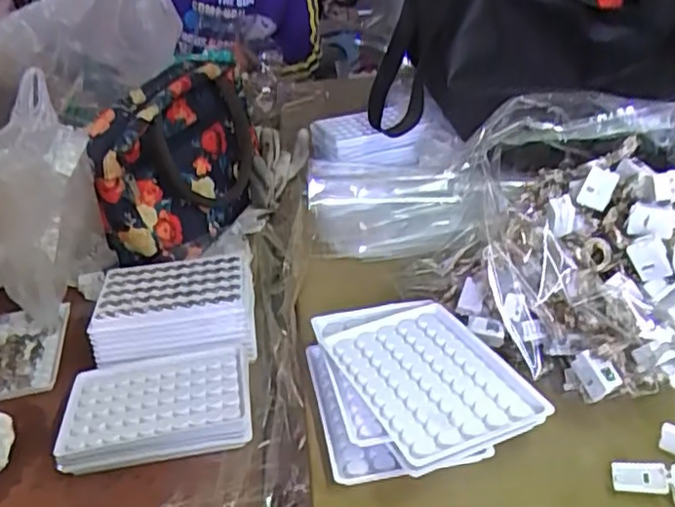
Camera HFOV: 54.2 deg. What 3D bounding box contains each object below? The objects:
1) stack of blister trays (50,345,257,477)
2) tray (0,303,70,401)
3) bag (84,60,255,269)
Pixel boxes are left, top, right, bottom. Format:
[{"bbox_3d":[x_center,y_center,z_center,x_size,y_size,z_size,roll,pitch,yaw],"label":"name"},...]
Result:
[{"bbox_3d":[-0.130,0.114,0.483,0.130,0.029,0.089,-10,27,-4],"label":"stack of blister trays"},{"bbox_3d":[-0.285,0.087,0.566,0.090,0.014,0.120,-13,27,-9],"label":"tray"},{"bbox_3d":[-0.159,-0.102,0.673,0.118,0.142,0.231,-2,29,5],"label":"bag"}]

